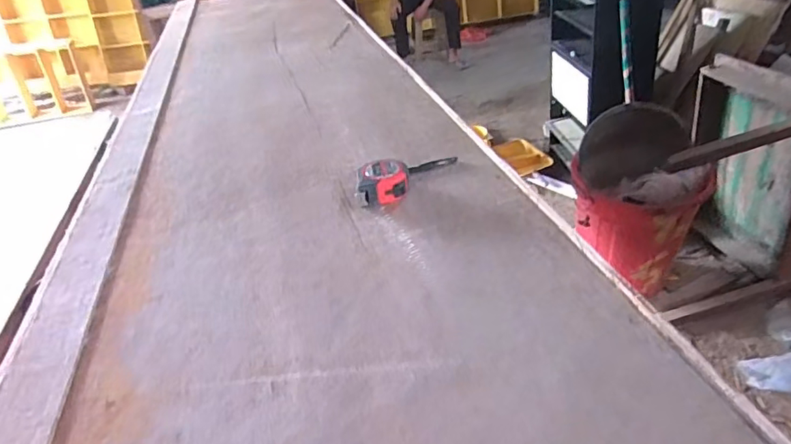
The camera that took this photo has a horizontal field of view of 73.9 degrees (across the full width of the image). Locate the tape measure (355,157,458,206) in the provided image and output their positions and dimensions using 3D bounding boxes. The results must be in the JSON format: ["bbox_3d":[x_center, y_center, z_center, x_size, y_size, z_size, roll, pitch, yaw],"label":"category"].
[{"bbox_3d":[0.010,-0.069,0.683,0.075,0.035,0.163,21,42,36],"label":"tape measure"}]

